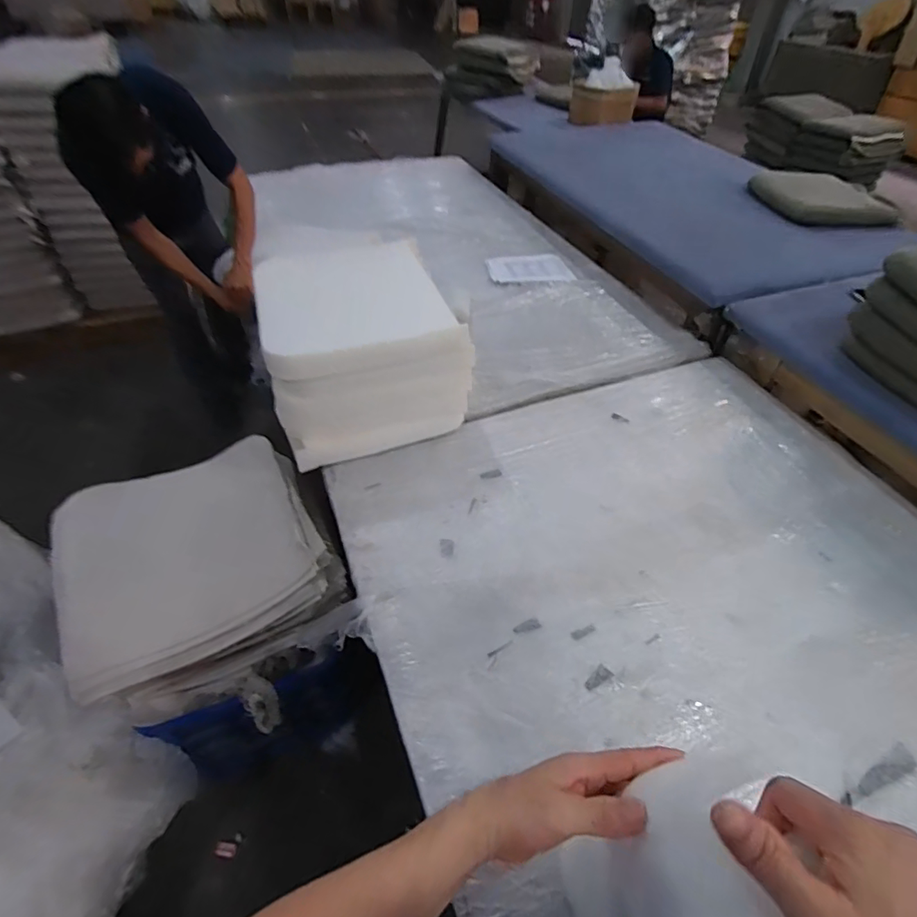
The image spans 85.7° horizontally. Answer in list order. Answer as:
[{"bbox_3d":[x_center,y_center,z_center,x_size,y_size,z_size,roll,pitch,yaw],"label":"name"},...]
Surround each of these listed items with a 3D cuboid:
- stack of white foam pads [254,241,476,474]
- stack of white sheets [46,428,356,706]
[{"bbox_3d":[-0.223,-0.247,1.164,0.415,0.355,0.344,-15,49,-15],"label":"stack of white foam pads"},{"bbox_3d":[-0.580,0.237,1.142,0.519,0.243,0.460,-20,51,-20],"label":"stack of white sheets"}]

